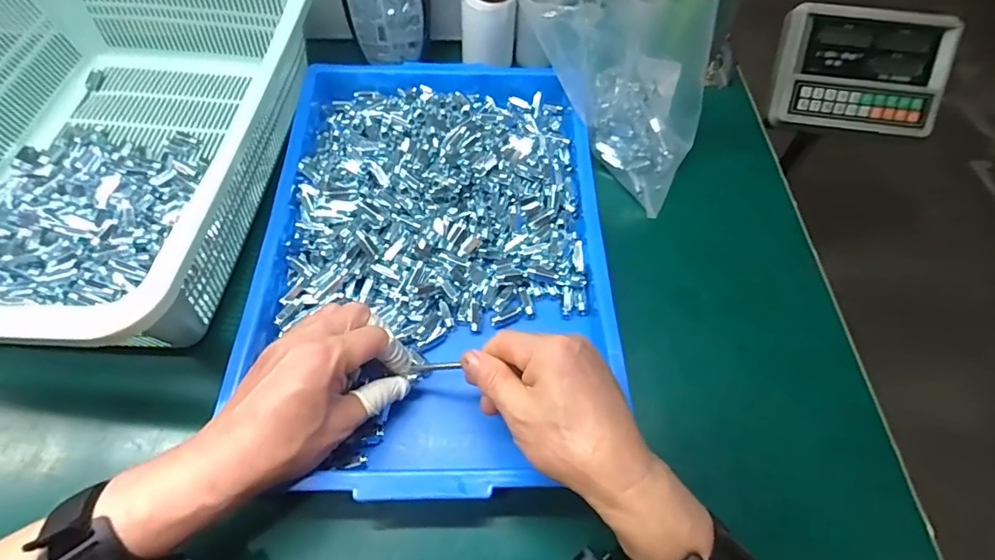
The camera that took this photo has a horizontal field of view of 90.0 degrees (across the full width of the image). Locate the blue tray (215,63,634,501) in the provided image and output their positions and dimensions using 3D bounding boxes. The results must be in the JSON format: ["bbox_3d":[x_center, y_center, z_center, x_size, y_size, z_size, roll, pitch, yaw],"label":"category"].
[{"bbox_3d":[-0.052,-0.038,0.447,0.290,0.054,0.433,-1,60,-3],"label":"blue tray"}]

